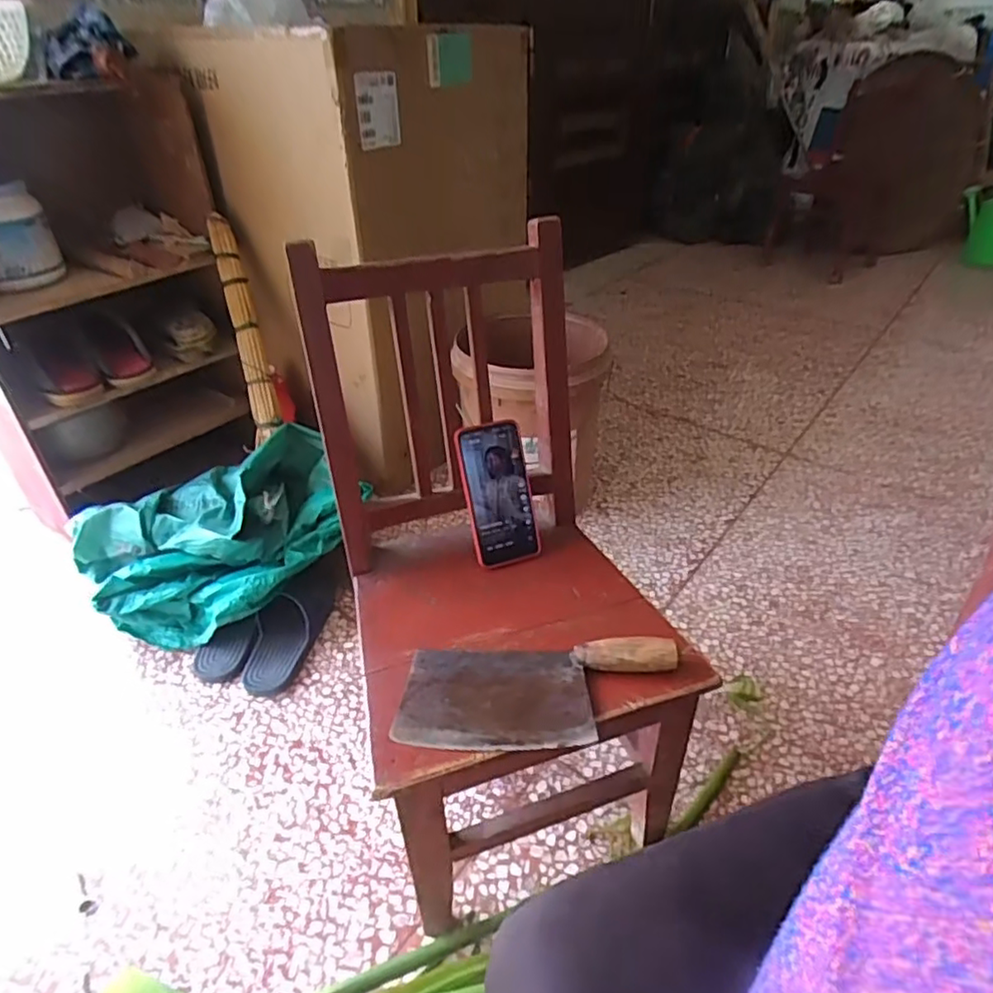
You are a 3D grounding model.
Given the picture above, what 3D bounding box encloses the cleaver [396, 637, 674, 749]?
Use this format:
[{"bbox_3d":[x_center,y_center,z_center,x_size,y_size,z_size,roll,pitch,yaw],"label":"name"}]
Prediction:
[{"bbox_3d":[0.038,0.174,0.577,0.249,0.029,0.104,1,36,2],"label":"cleaver"}]

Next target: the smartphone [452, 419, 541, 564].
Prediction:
[{"bbox_3d":[0.003,-0.005,0.748,0.078,0.164,0.016,-11,10,-9],"label":"smartphone"}]

